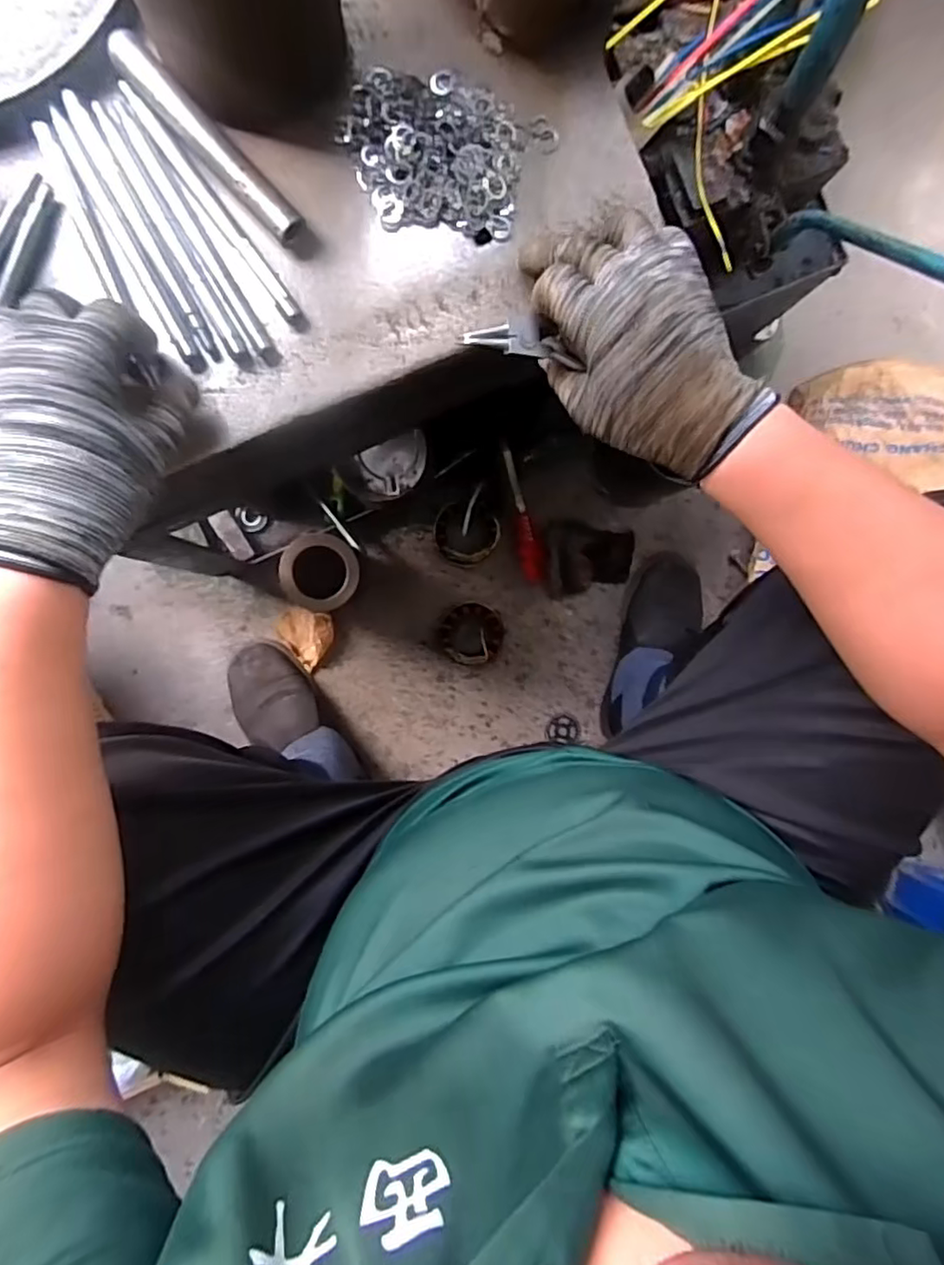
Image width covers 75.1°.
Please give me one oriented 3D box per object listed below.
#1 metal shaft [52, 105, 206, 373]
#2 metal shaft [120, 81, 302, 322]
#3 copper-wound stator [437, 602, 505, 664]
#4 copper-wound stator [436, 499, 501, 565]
[{"bbox_3d":[-0.209,-0.233,0.372,0.012,0.011,0.158,-29,95,-4],"label":"metal shaft"},{"bbox_3d":[-0.157,-0.260,0.376,0.013,0.010,0.159,-38,95,-4],"label":"metal shaft"},{"bbox_3d":[-0.002,0.000,0.824,0.083,0.042,0.080,-6,93,-6],"label":"copper-wound stator"},{"bbox_3d":[-0.008,-0.132,0.819,0.082,0.052,0.083,0,92,-6],"label":"copper-wound stator"}]

